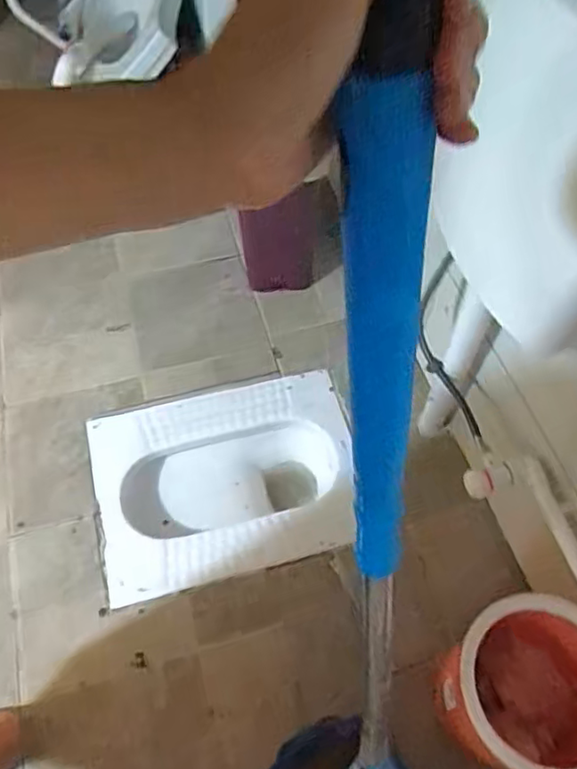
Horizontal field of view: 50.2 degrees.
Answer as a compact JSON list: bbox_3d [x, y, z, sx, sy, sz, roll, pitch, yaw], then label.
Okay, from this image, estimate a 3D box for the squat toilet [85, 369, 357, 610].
[{"bbox_3d":[-0.130,0.231,1.282,0.471,0.252,0.371,-12,60,-9],"label":"squat toilet"}]

